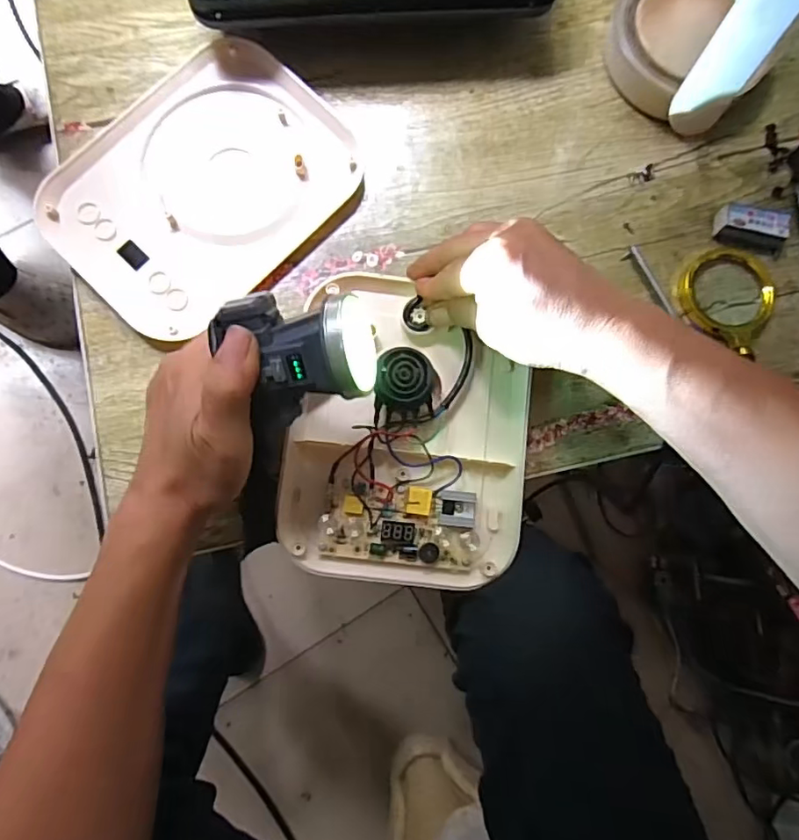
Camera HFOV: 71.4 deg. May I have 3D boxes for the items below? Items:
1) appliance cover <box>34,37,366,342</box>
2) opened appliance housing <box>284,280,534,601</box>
[{"bbox_3d":[-0.152,-0.178,0.426,0.167,0.016,0.216,45,82,2],"label":"appliance cover"},{"bbox_3d":[0.009,0.005,0.392,0.166,0.048,0.216,8,82,-3],"label":"opened appliance housing"}]

